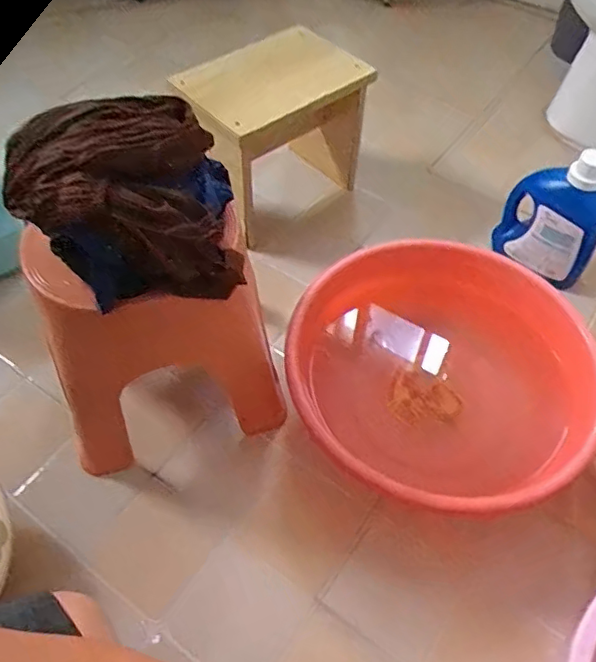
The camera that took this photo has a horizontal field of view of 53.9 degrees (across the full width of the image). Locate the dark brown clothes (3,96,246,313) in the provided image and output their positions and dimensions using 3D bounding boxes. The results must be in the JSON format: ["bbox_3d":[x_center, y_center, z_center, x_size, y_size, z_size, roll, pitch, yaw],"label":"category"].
[{"bbox_3d":[-0.190,-0.135,0.663,0.233,0.201,0.121,-10,53,-8],"label":"dark brown clothes"}]

